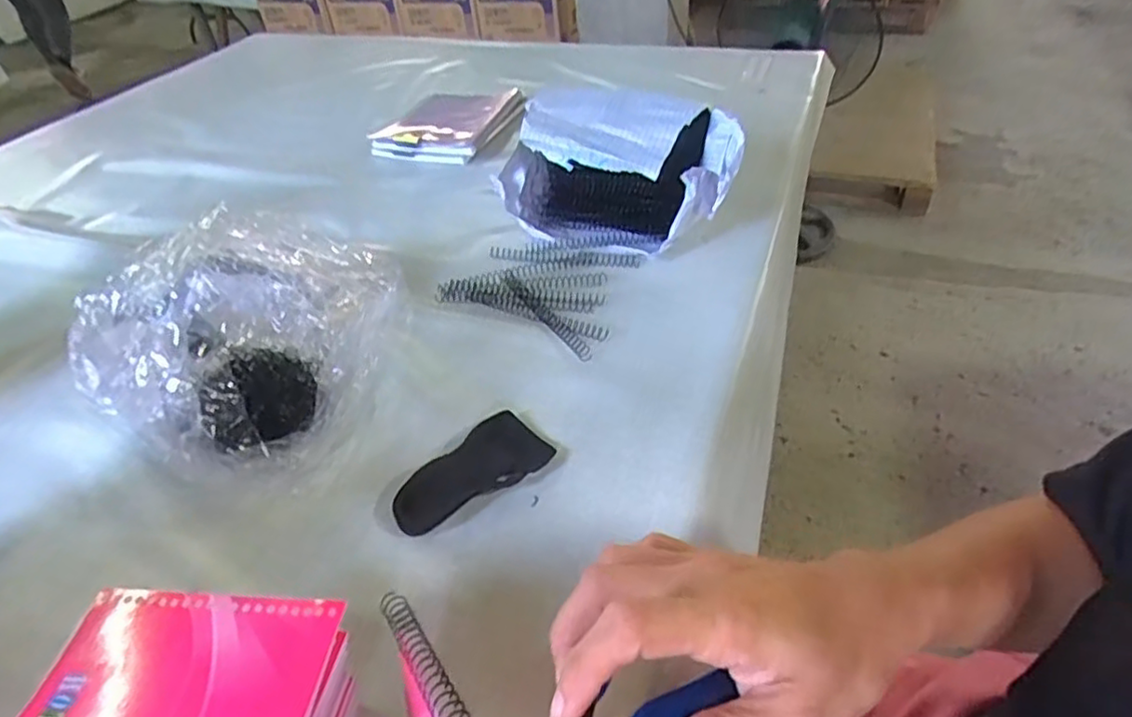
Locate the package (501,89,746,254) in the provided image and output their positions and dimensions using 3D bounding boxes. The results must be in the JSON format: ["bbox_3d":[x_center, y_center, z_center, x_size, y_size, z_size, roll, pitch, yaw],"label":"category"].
[{"bbox_3d":[0.050,-0.194,0.687,0.254,0.131,0.115,10,44,16],"label":"package"}]

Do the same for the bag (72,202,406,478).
[{"bbox_3d":[-0.258,-0.011,0.530,0.223,0.115,0.203,15,46,21],"label":"bag"}]

